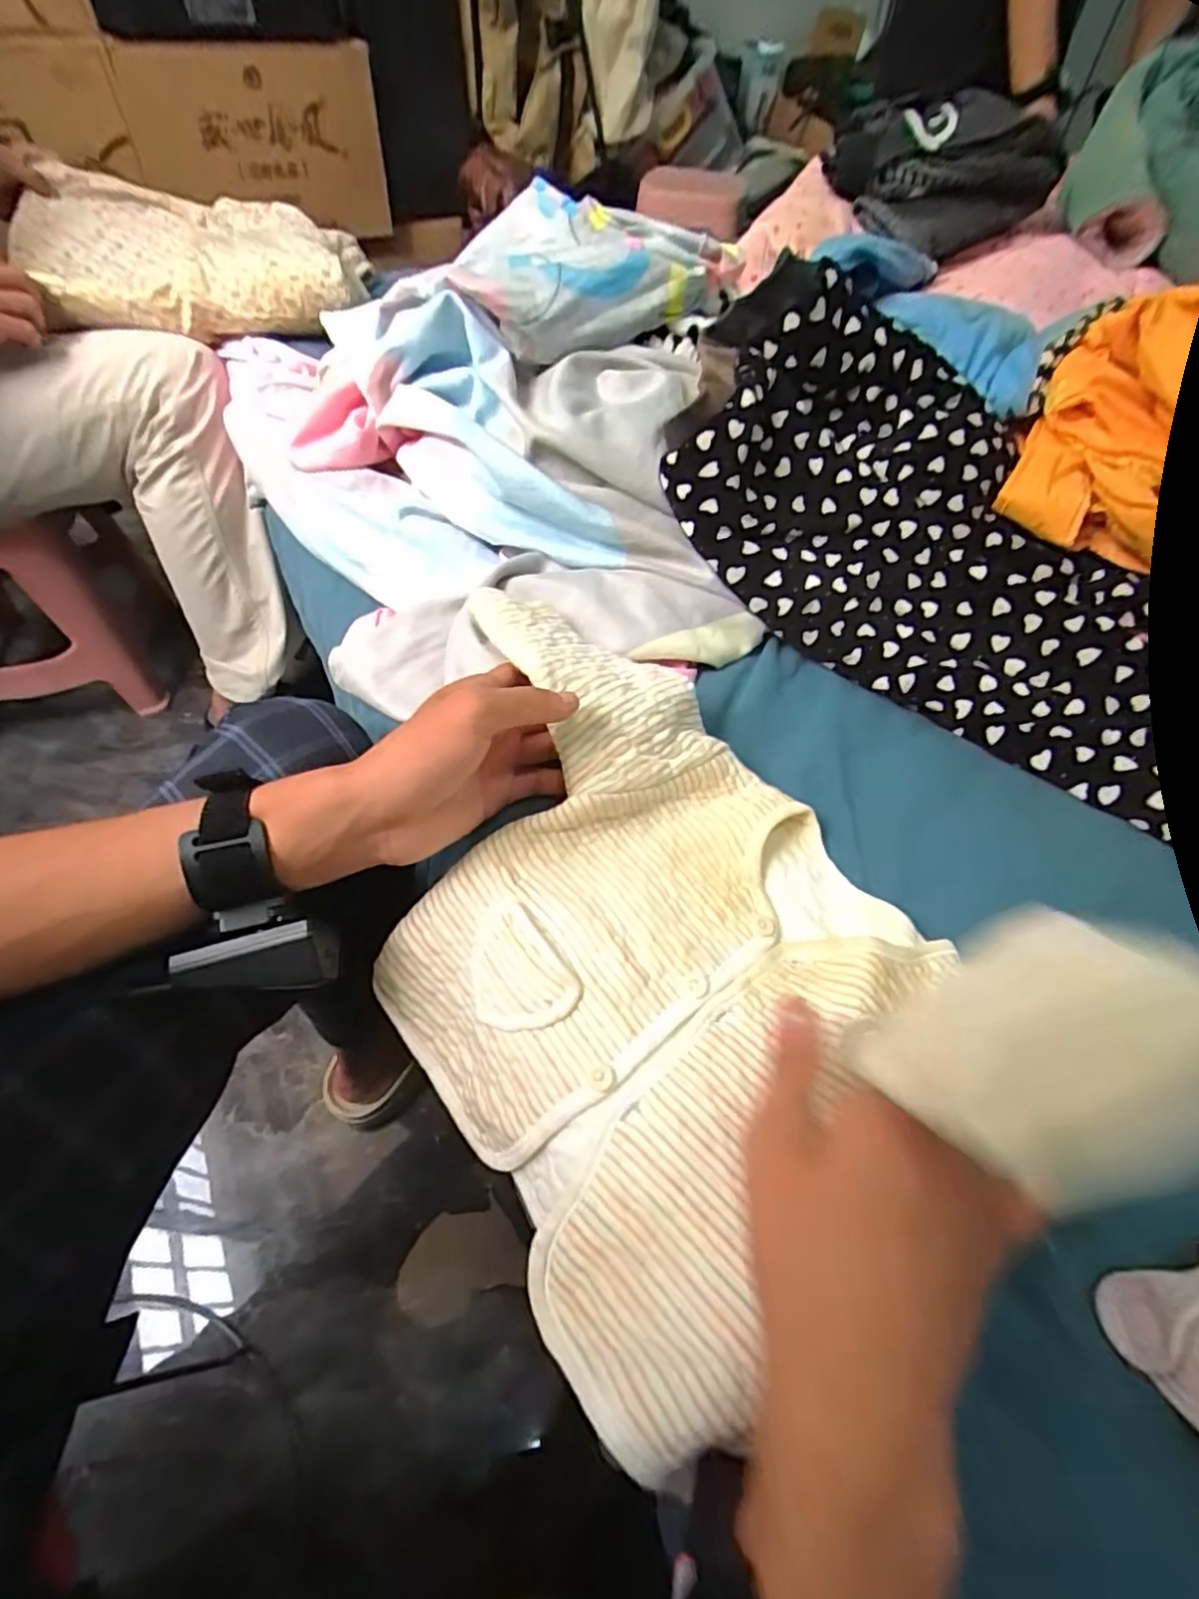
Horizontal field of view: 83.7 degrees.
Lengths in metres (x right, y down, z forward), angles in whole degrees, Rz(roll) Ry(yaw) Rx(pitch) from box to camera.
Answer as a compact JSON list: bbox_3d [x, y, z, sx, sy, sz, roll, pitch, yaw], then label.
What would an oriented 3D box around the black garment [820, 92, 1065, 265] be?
[{"bbox_3d":[0.401,-0.756,0.804,0.222,0.113,0.193,-32,61,-24],"label":"black garment"}]

